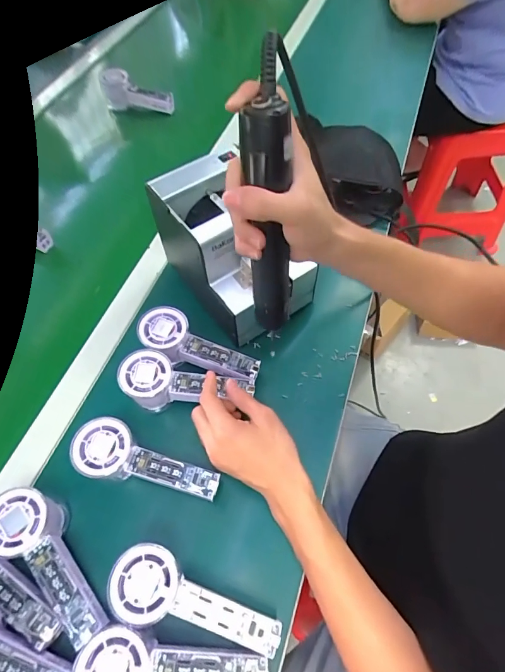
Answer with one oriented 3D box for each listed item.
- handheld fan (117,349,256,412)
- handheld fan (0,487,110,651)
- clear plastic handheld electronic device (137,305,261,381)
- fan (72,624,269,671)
[{"bbox_3d":[-0.076,0.055,0.443,0.146,0.037,0.057,11,58,-10],"label":"handheld fan"},{"bbox_3d":[-0.186,0.209,0.369,0.146,0.064,0.056,44,66,9],"label":"handheld fan"},{"bbox_3d":[-0.064,0.016,0.462,0.149,0.040,0.054,24,62,3],"label":"clear plastic handheld electronic device"},{"bbox_3d":[-0.064,0.269,0.312,0.146,0.035,0.053,9,58,-6],"label":"fan"}]

